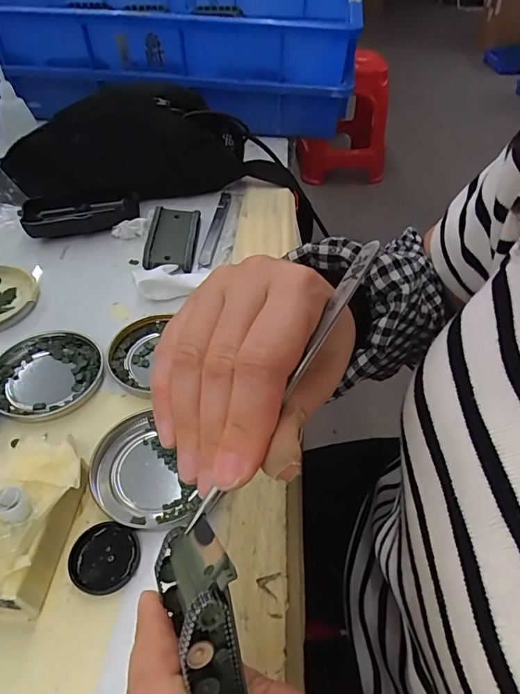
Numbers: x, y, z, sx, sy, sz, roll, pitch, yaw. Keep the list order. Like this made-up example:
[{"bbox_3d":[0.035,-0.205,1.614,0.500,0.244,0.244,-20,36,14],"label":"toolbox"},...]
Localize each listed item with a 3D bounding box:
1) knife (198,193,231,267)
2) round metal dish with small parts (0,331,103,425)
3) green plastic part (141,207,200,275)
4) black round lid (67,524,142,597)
[{"bbox_3d":[-0.045,-0.126,0.466,0.012,0.006,0.133,6,47,3],"label":"knife"},{"bbox_3d":[-0.155,0.019,0.325,0.077,0.008,0.077,2,47,-2],"label":"round metal dish with small parts"},{"bbox_3d":[-0.083,-0.105,0.433,0.044,0.020,0.084,1,47,-2],"label":"green plastic part"},{"bbox_3d":[-0.084,0.113,0.241,0.036,0.005,0.034,2,47,-2],"label":"black round lid"}]

